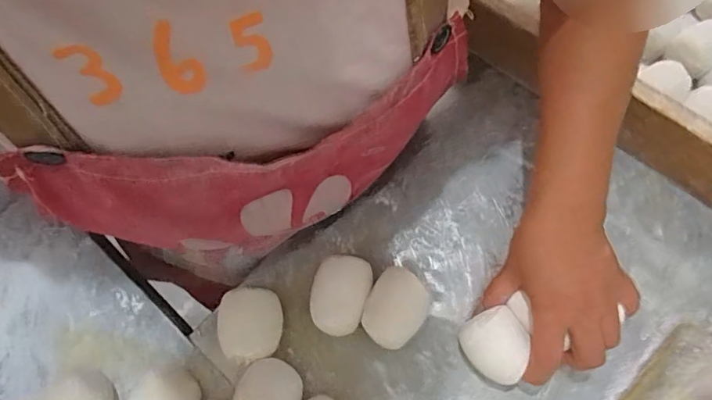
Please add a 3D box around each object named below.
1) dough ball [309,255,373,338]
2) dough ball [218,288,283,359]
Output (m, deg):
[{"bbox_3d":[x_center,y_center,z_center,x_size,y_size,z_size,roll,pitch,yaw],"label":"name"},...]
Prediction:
[{"bbox_3d":[-0.014,0.084,0.430,0.047,0.046,0.064,19,72,8],"label":"dough ball"},{"bbox_3d":[-0.091,0.108,0.425,0.052,0.049,0.055,-1,70,2],"label":"dough ball"}]

